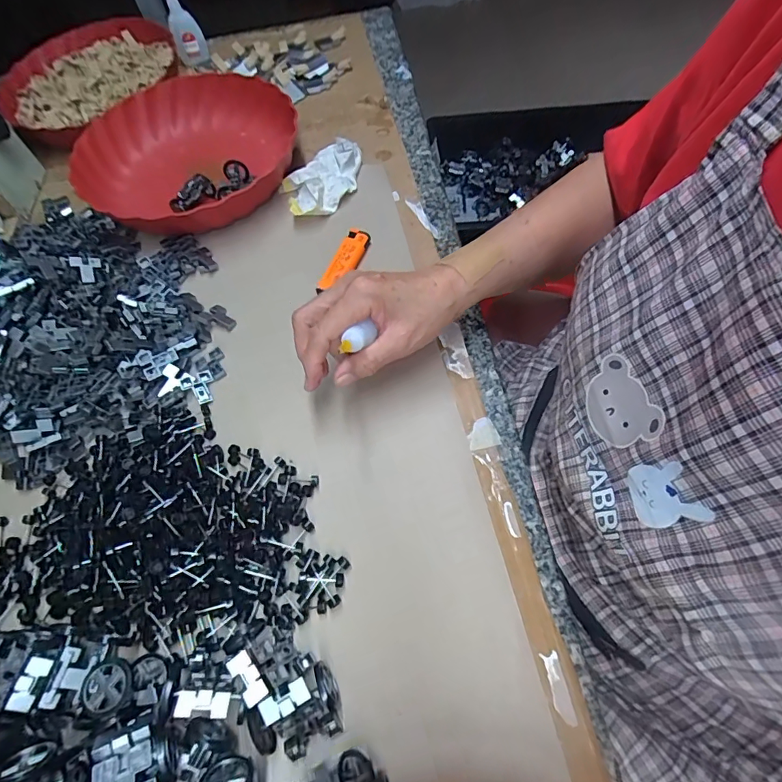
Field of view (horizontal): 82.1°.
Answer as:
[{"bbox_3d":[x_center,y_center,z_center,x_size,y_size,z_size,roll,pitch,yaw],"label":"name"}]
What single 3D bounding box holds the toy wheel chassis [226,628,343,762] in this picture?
[{"bbox_3d":[-0.062,0.175,0.266,0.050,0.028,0.067,-23,63,-10],"label":"toy wheel chassis"}]

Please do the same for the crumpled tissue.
[{"bbox_3d":[-0.071,-0.233,0.494,0.116,0.031,0.069,-39,67,-17],"label":"crumpled tissue"}]

